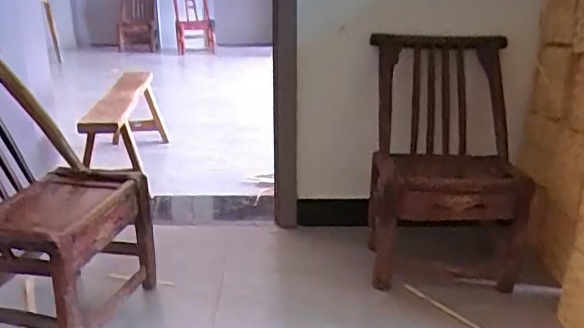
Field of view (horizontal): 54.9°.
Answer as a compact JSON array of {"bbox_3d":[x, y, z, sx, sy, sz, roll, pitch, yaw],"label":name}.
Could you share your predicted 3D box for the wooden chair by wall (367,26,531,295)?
[{"bbox_3d":[0.436,-0.020,1.630,0.408,0.638,0.333,1,18,6],"label":"wooden chair by wall"}]

